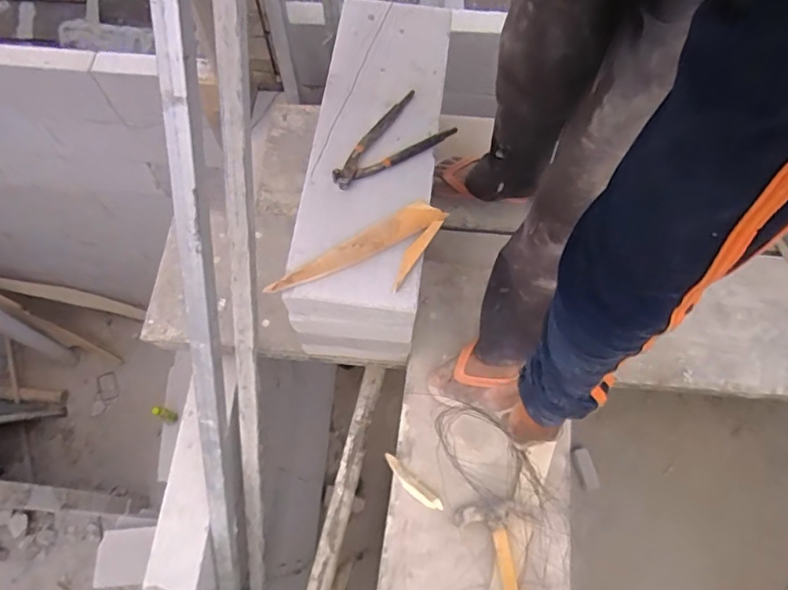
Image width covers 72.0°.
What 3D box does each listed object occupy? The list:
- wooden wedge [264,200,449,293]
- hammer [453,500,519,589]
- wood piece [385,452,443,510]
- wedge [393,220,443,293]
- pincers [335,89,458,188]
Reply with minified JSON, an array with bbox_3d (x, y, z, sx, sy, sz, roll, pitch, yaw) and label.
[{"bbox_3d":[-0.055,-0.072,0.804,0.279,0.009,0.043,-27,70,-12],"label":"wooden wedge"},{"bbox_3d":[0.164,0.469,0.802,0.085,0.040,0.301,-8,67,-5],"label":"hammer"},{"bbox_3d":[0.028,0.313,0.904,0.122,0.012,0.026,40,72,15],"label":"wood piece"},{"bbox_3d":[0.031,-0.064,0.799,0.019,0.010,0.130,31,69,12],"label":"wedge"},{"bbox_3d":[-0.005,-0.237,0.869,0.107,0.015,0.213,39,71,15],"label":"pincers"}]

